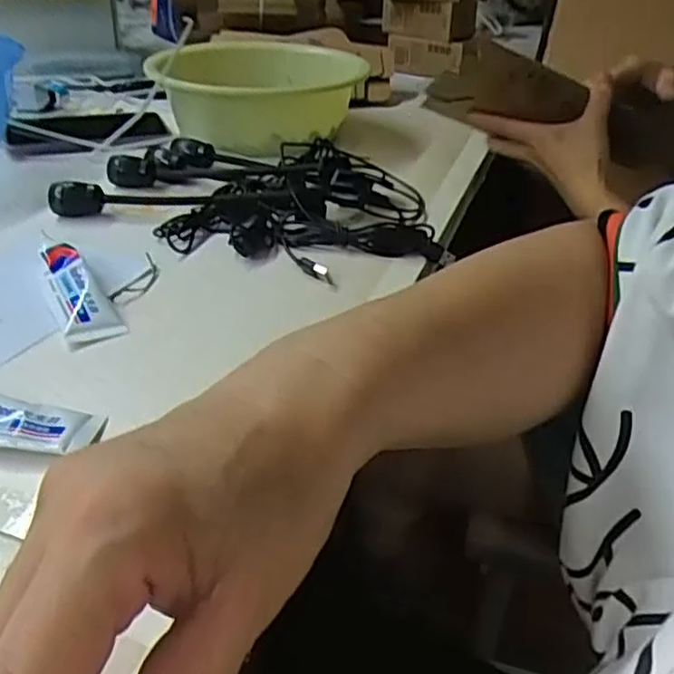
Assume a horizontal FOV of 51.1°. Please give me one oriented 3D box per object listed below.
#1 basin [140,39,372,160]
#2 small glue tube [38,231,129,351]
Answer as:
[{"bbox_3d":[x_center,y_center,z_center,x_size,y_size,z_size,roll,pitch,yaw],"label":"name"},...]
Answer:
[{"bbox_3d":[-0.082,-0.267,0.781,0.196,0.078,0.206,2,34,-1],"label":"basin"},{"bbox_3d":[-0.177,-0.035,0.481,0.036,0.018,0.121,-15,38,-25],"label":"small glue tube"}]

